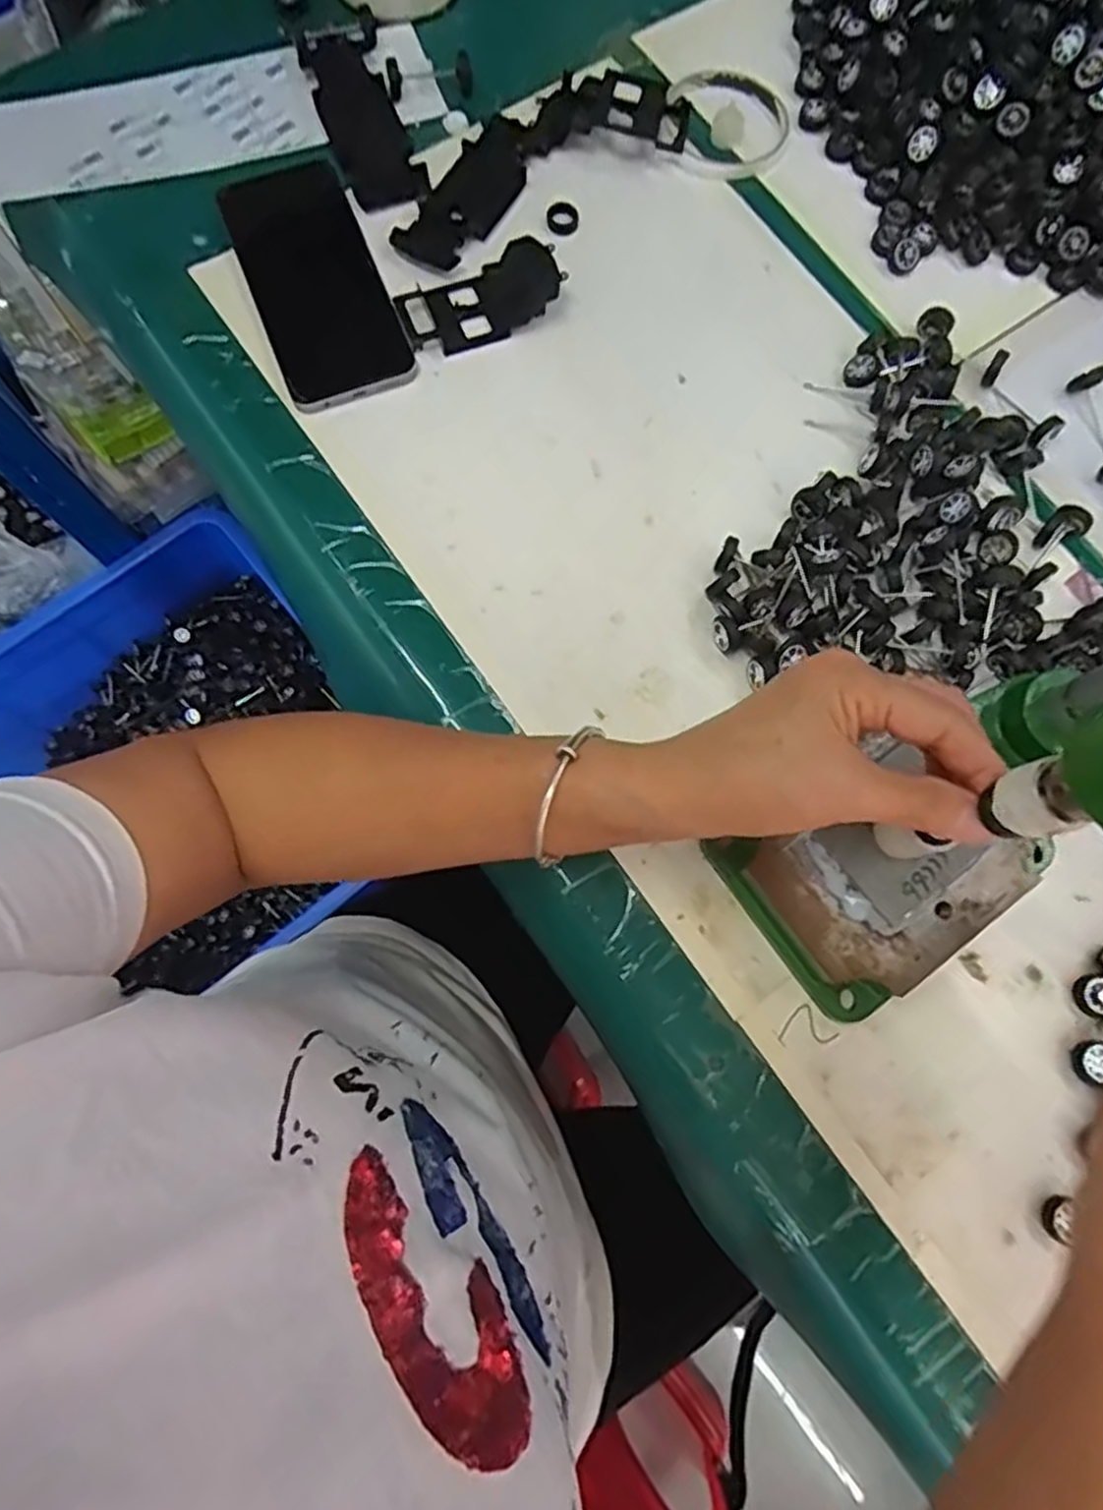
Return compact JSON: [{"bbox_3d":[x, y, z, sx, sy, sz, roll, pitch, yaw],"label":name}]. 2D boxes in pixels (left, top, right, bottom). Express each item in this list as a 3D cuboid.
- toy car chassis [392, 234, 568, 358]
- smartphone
[{"bbox_3d":[-0.042,-0.269,0.449,0.096,0.019,0.047,-27,79,-7],"label":"toy car chassis"},{"bbox_3d":[-0.142,-0.284,0.449,0.074,0.012,0.170,-22,78,-6],"label":"smartphone"}]

